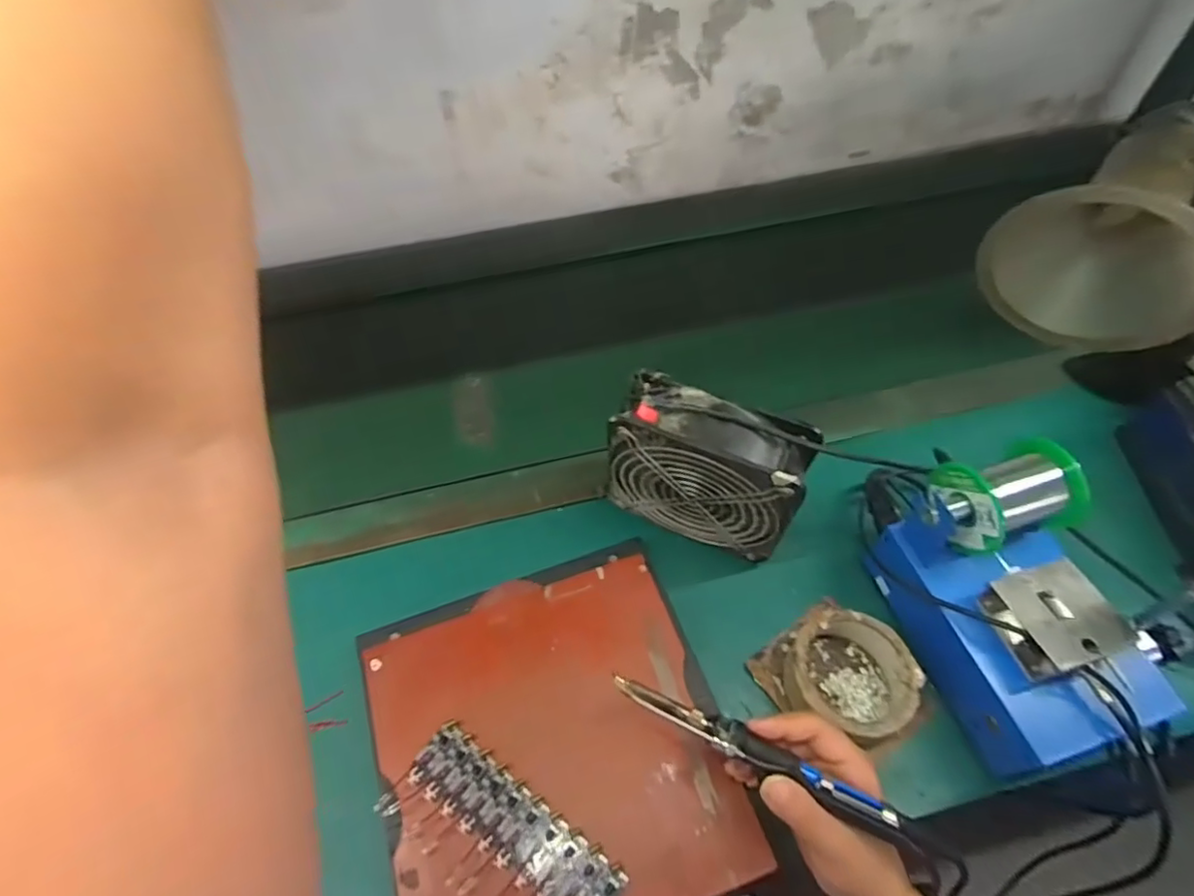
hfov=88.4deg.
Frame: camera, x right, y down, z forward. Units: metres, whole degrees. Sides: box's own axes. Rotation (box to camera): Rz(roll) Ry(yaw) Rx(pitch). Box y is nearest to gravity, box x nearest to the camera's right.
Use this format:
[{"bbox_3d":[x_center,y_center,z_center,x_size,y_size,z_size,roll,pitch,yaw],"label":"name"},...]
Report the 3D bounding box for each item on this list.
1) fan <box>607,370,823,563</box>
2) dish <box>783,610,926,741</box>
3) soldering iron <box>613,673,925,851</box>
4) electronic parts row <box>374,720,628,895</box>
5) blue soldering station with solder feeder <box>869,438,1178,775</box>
[{"bbox_3d":[0.084,0.023,0.498,0.152,0.145,0.053,18,56,15],"label":"fan"},{"bbox_3d":[0.191,0.176,0.465,0.087,0.053,0.087,-1,53,1],"label":"dish"},{"bbox_3d":[0.102,0.188,0.378,0.194,0.022,0.020,24,57,11],"label":"soldering iron"},{"bbox_3d":[-0.064,0.253,0.396,0.154,0.008,0.070,30,60,23],"label":"electronic parts row"},{"bbox_3d":[0.301,0.112,0.446,0.120,0.138,0.197,-17,54,-10],"label":"blue soldering station with solder feeder"}]

